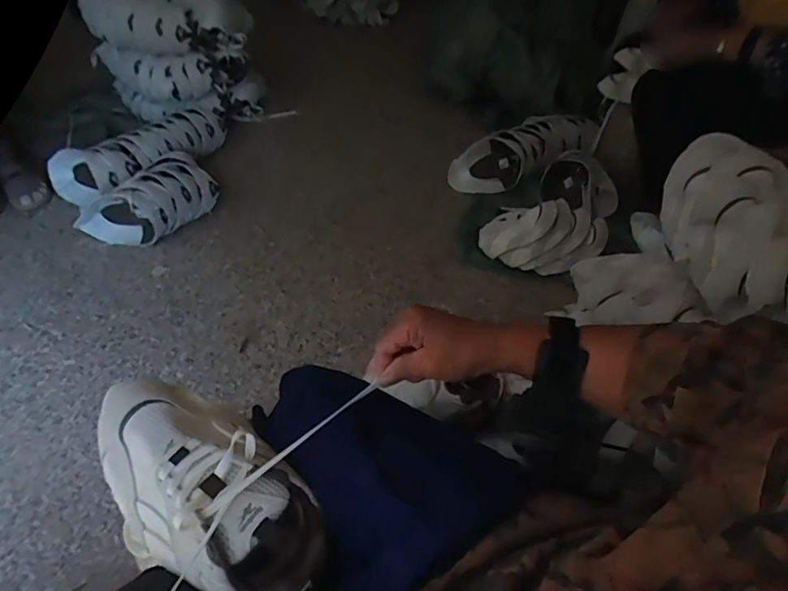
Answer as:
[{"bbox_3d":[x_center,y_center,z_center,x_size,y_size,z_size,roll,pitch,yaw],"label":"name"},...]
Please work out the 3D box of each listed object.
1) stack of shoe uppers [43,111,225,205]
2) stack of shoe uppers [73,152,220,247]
[{"bbox_3d":[-0.689,-0.412,1.457,0.515,0.131,0.205,-33,57,-30],"label":"stack of shoe uppers"},{"bbox_3d":[-0.619,-0.253,1.310,0.225,0.133,0.299,23,49,17],"label":"stack of shoe uppers"}]

